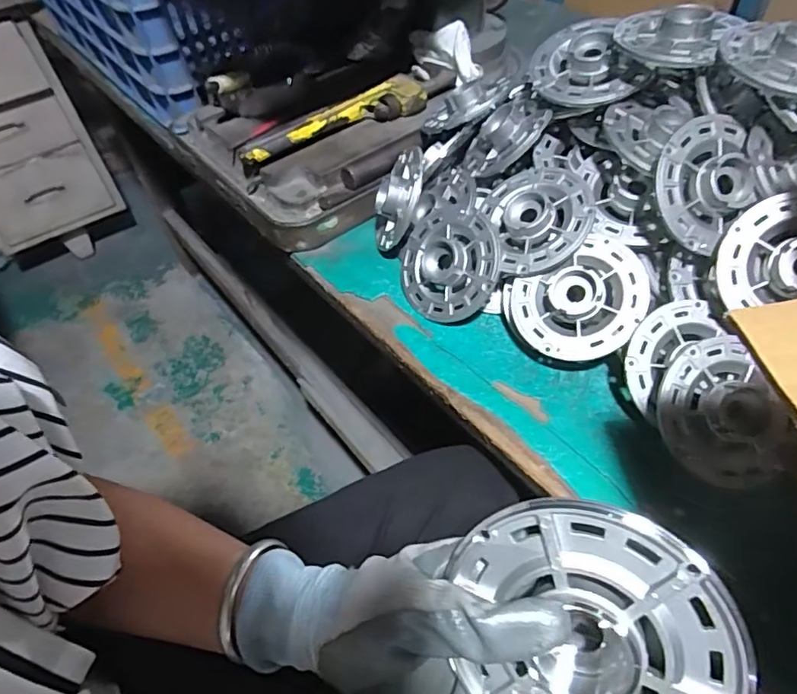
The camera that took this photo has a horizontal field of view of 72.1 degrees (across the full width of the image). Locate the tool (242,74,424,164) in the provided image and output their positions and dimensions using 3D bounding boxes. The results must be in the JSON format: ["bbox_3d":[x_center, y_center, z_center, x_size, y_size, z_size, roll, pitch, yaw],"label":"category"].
[{"bbox_3d":[-0.075,-0.265,0.645,0.228,0.031,0.045,-26,54,-16],"label":"tool"}]

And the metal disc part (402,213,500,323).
[{"bbox_3d":[0.046,-0.080,0.525,0.103,0.024,0.103,-5,82,38],"label":"metal disc part"}]

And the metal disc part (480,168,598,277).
[{"bbox_3d":[0.131,-0.119,0.504,0.090,0.028,0.108,-21,60,20],"label":"metal disc part"}]

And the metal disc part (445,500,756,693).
[{"bbox_3d":[0.075,0.112,0.213,0.100,0.106,0.019,-5,3,24],"label":"metal disc part"}]

